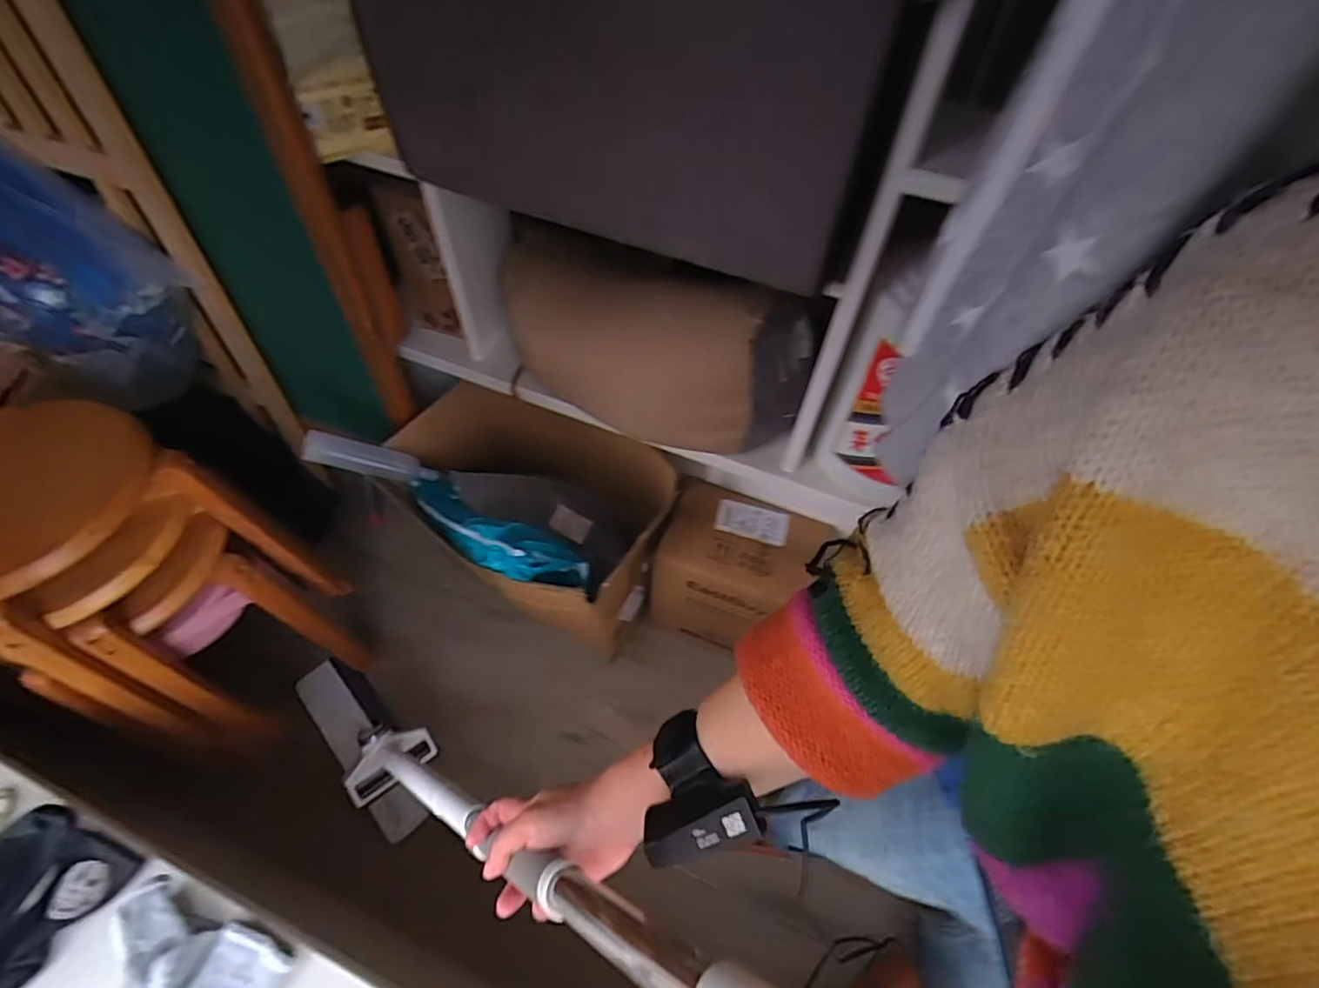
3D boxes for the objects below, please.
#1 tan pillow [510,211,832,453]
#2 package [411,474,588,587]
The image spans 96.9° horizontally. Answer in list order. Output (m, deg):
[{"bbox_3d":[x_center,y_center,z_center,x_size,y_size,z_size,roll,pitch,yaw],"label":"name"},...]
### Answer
[{"bbox_3d":[0.004,-0.214,0.826,0.437,0.295,0.170,9,56,1],"label":"tan pillow"},{"bbox_3d":[-0.297,0.058,0.995,0.382,0.123,0.123,28,58,14],"label":"package"}]

